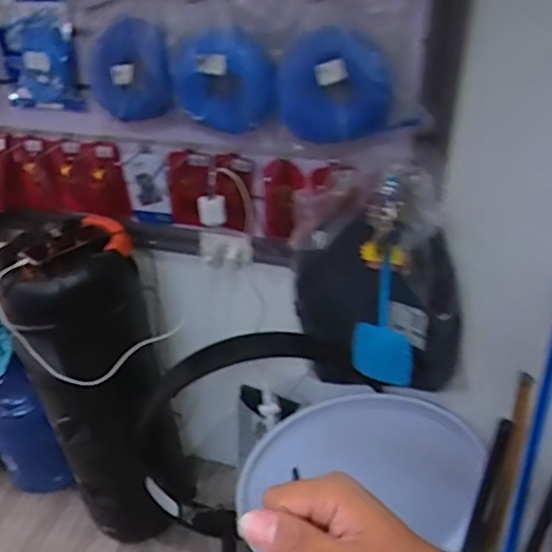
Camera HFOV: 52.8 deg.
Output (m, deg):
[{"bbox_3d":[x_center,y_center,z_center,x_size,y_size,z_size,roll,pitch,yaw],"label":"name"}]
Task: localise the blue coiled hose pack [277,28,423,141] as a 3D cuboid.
[{"bbox_3d":[0.100,-0.292,0.869,0.206,0.174,0.039,10,37,17],"label":"blue coiled hose pack"}]

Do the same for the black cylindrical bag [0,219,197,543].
[{"bbox_3d":[-0.393,0.289,1.333,0.281,0.847,0.336,-13,37,-15],"label":"black cylindrical bag"}]

